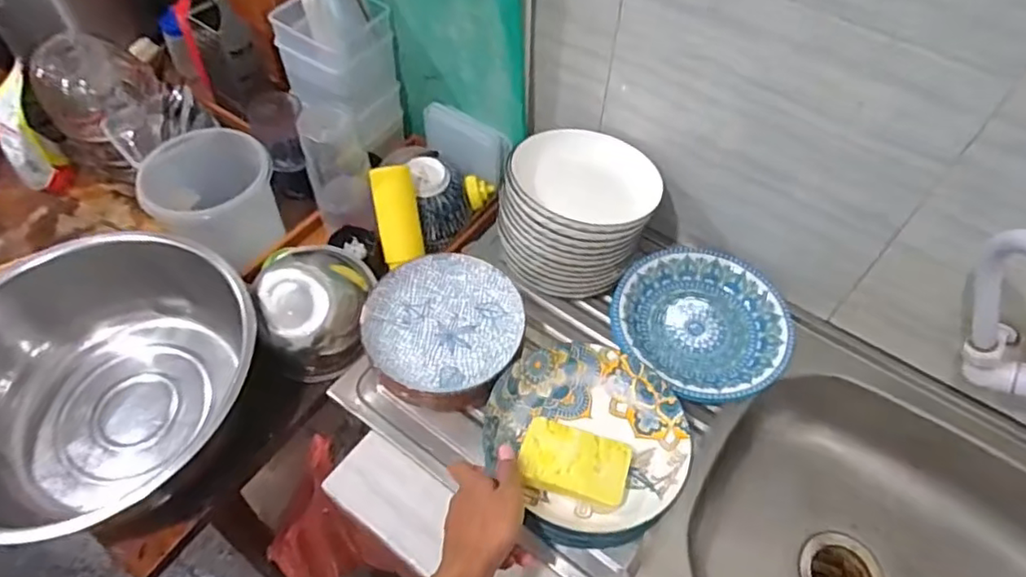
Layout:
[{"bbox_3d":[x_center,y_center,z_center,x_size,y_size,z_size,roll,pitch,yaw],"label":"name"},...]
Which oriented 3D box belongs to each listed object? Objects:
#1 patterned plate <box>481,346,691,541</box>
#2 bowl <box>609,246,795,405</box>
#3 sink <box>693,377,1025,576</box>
[{"bbox_3d":[0.083,0.163,0.695,0.218,0.032,0.204,1,55,-1],"label":"patterned plate"},{"bbox_3d":[0.244,0.045,0.821,0.219,0.040,0.221,1,55,-1],"label":"bowl"},{"bbox_3d":[0.490,0.345,0.763,0.489,0.145,0.372,32,60,20],"label":"sink"}]

